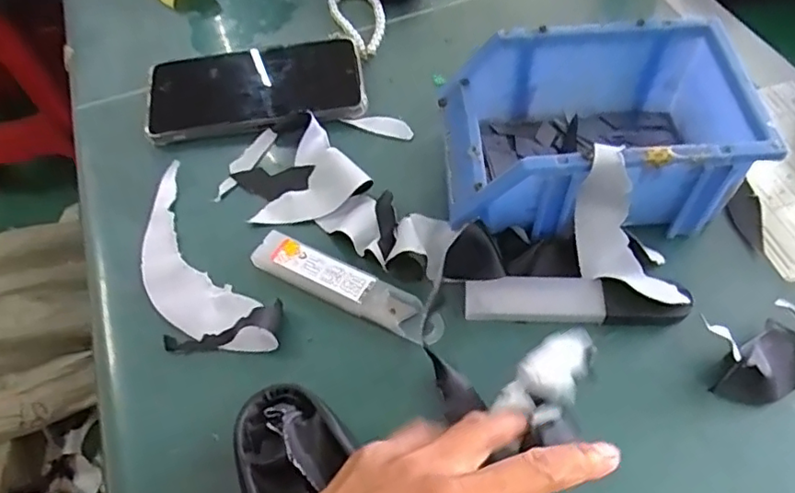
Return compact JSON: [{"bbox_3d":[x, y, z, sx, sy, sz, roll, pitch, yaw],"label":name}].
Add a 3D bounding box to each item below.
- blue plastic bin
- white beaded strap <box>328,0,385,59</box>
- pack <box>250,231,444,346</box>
[{"bbox_3d":[0.121,-0.072,0.378,0.176,0.077,0.125,-2,57,2],"label":"blue plastic bin"},{"bbox_3d":[-0.031,-0.198,0.507,0.044,0.018,0.096,-18,58,-8],"label":"white beaded strap"},{"bbox_3d":[-0.031,0.024,0.360,0.125,0.012,0.026,23,61,17],"label":"pack"}]

